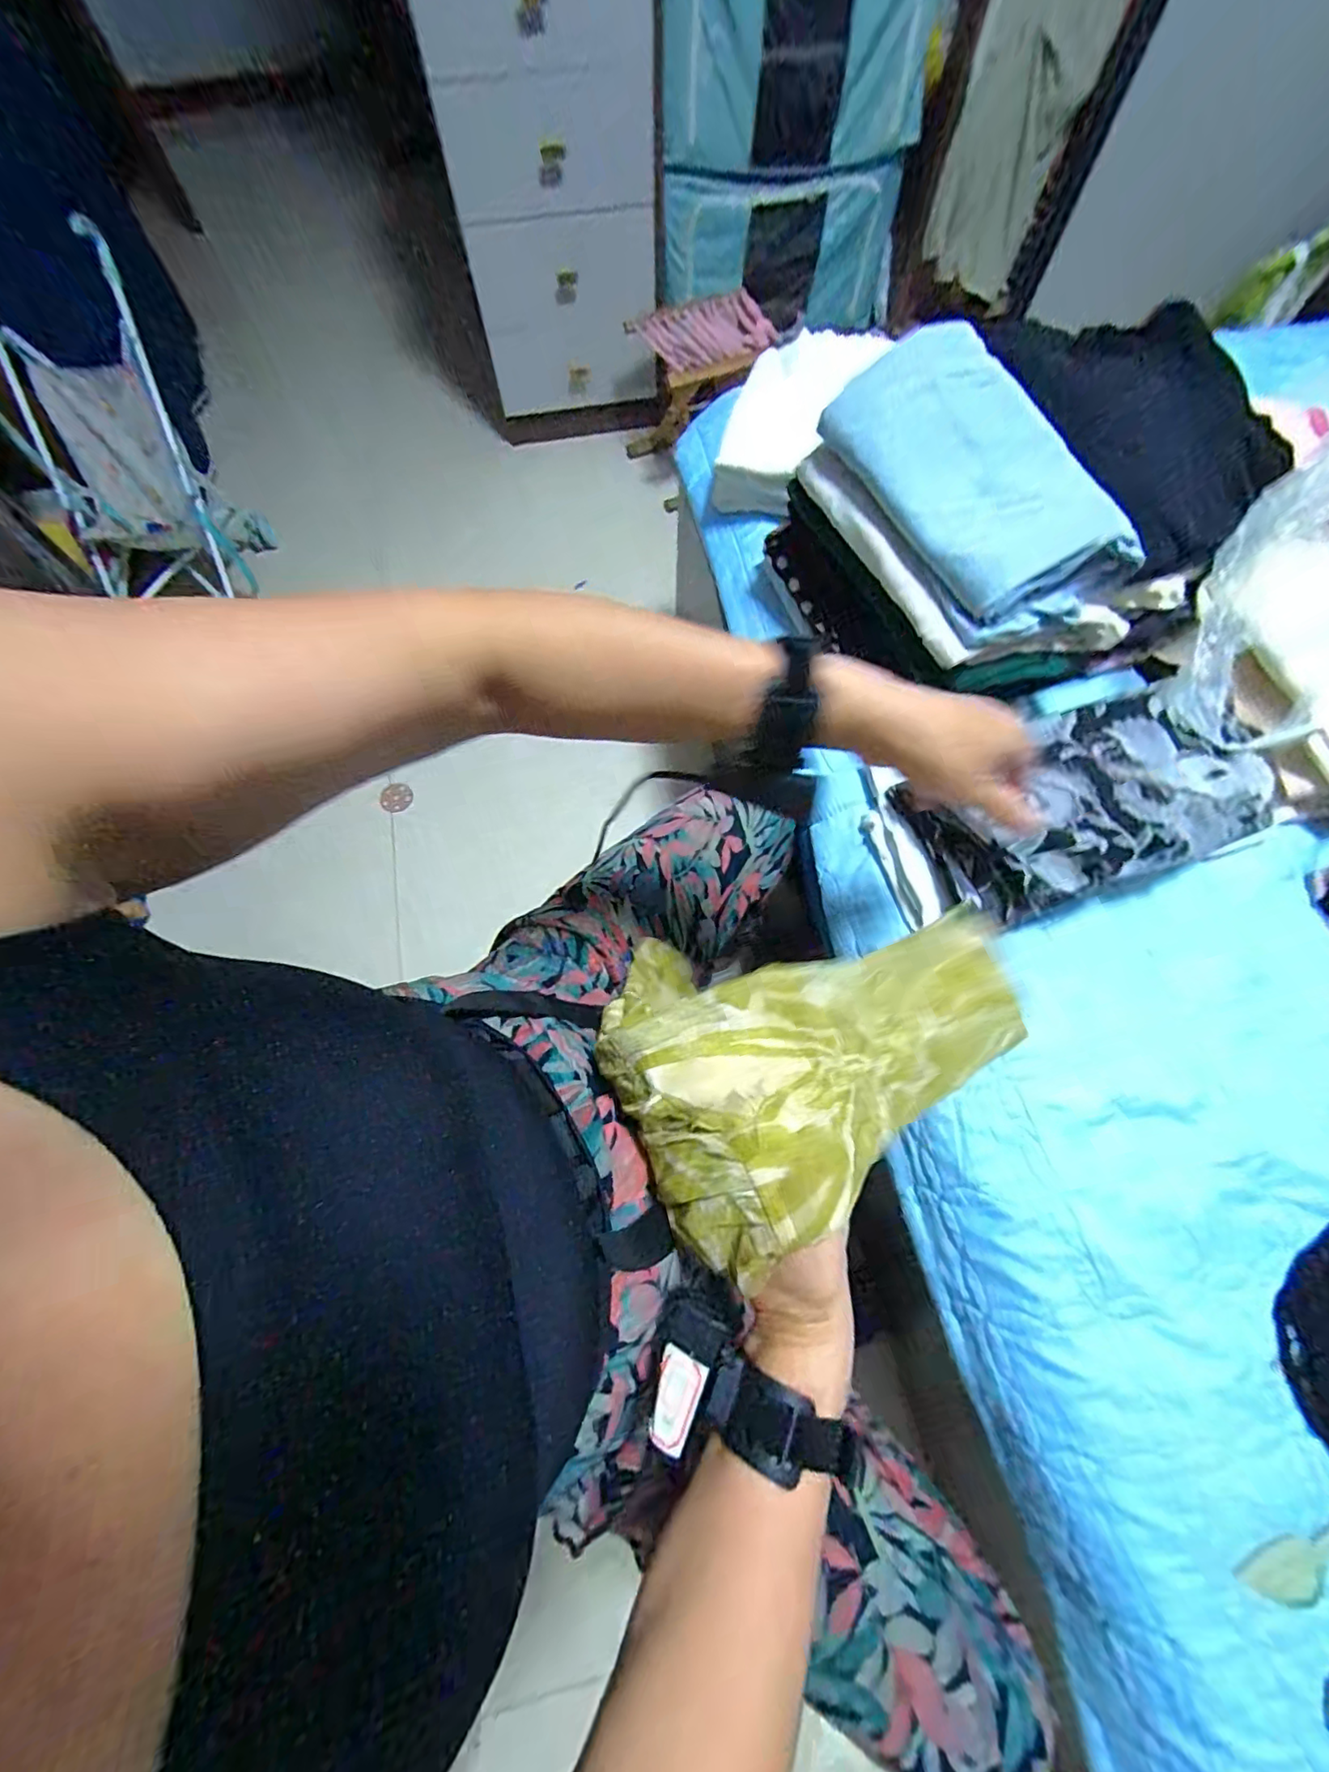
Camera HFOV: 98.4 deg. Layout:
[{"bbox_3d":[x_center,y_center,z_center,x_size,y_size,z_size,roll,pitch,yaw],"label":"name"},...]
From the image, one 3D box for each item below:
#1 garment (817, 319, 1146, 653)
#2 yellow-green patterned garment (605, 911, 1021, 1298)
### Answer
[{"bbox_3d":[0.272,-0.356,0.498,0.161,0.076,0.278,-26,71,-9],"label":"garment"},{"bbox_3d":[0.131,0.098,0.397,0.331,0.080,0.173,-10,67,-32],"label":"yellow-green patterned garment"}]

